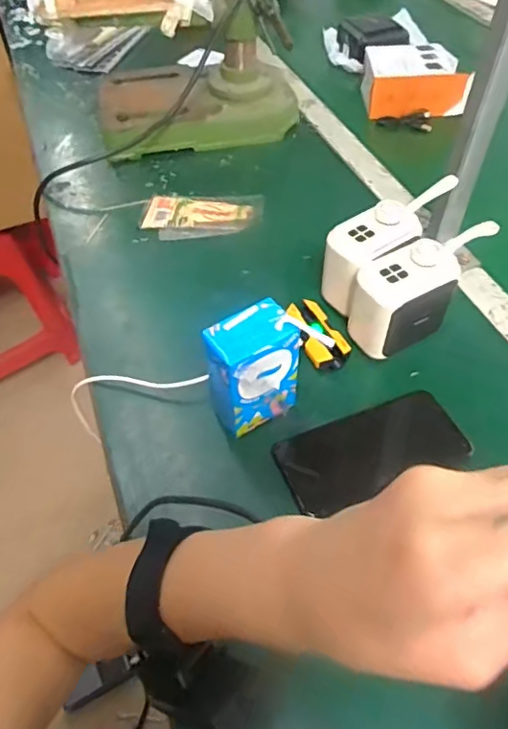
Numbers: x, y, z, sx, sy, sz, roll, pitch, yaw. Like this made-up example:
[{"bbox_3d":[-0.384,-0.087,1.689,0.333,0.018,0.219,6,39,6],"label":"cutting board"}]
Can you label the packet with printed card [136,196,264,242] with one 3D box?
[{"bbox_3d":[-0.062,-0.180,0.651,0.142,0.007,0.078,0,52,2],"label":"packet with printed card"}]

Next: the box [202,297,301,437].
[{"bbox_3d":[-0.004,0.011,0.443,0.073,0.108,0.044,-34,58,-21],"label":"box"}]

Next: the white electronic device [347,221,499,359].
[{"bbox_3d":[0.155,-0.071,0.498,0.134,0.087,0.056,-28,56,-18],"label":"white electronic device"}]

